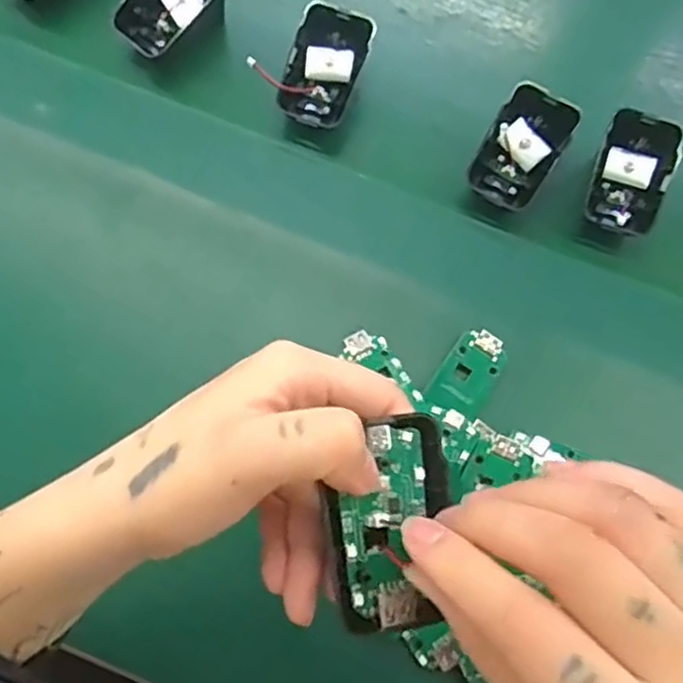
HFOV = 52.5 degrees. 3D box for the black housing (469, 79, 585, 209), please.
[{"bbox_3d":[0.104,-0.114,0.412,0.045,0.020,0.070,23,96,3],"label":"black housing"}]

